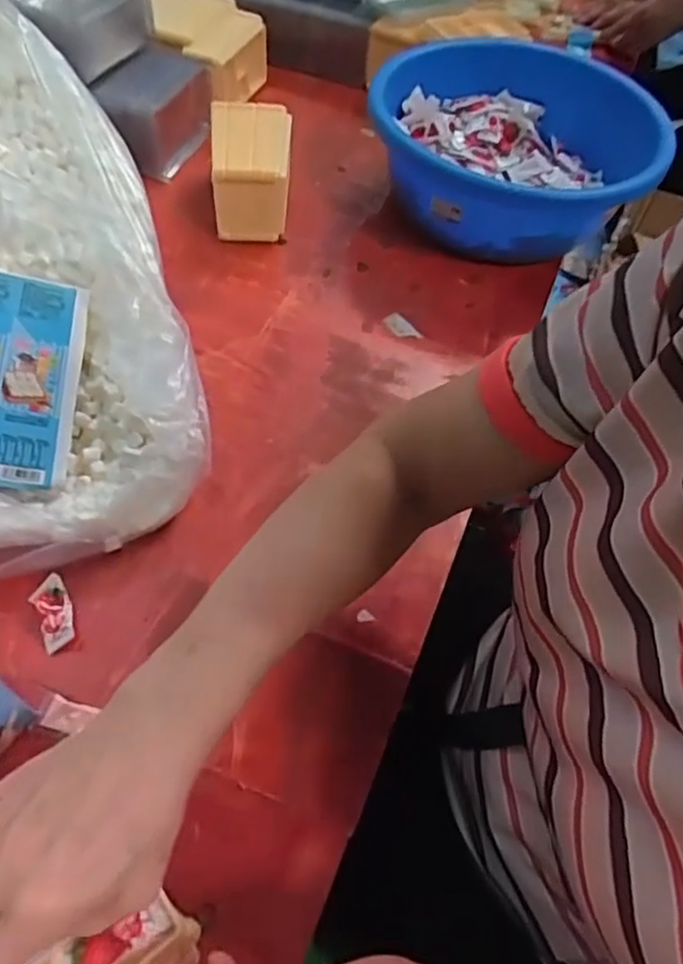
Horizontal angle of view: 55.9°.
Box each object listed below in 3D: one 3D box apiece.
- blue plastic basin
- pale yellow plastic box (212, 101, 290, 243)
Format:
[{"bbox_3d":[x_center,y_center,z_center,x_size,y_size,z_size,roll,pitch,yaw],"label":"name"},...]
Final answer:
[{"bbox_3d":[0.199,-0.375,0.740,0.335,0.122,0.309,2,56,-4],"label":"blue plastic basin"},{"bbox_3d":[-0.099,-0.338,0.706,0.083,0.089,0.138,-1,56,-6],"label":"pale yellow plastic box"}]

